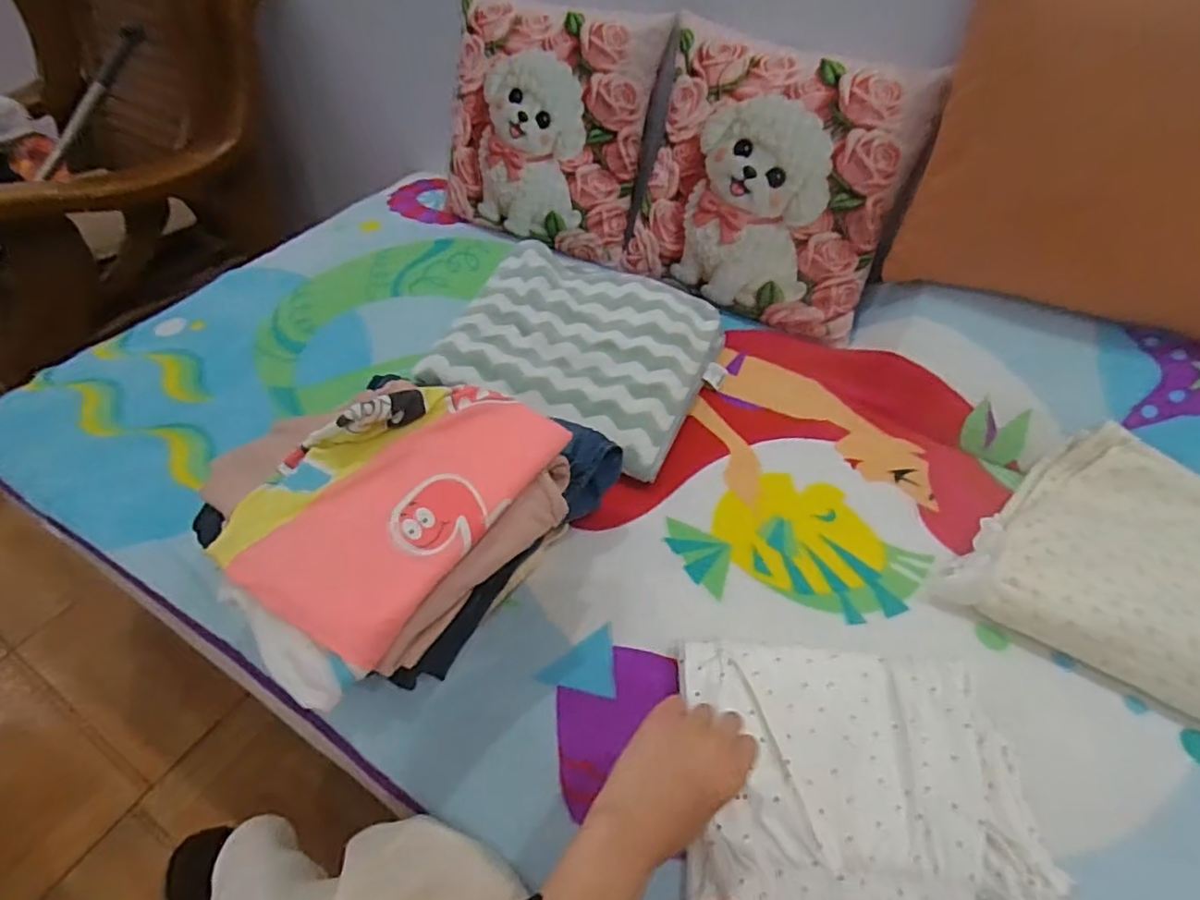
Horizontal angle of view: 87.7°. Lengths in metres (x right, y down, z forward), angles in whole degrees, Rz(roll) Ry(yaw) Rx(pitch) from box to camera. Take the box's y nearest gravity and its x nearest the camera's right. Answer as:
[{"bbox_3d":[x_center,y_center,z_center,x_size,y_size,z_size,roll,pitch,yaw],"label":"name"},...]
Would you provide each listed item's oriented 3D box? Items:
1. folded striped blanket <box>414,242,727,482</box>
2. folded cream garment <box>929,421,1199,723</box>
[{"bbox_3d":[-0.024,-0.144,0.855,0.363,0.071,0.333,23,51,20],"label":"folded striped blanket"},{"bbox_3d":[0.560,0.118,0.614,0.330,0.080,0.278,30,54,25],"label":"folded cream garment"}]

